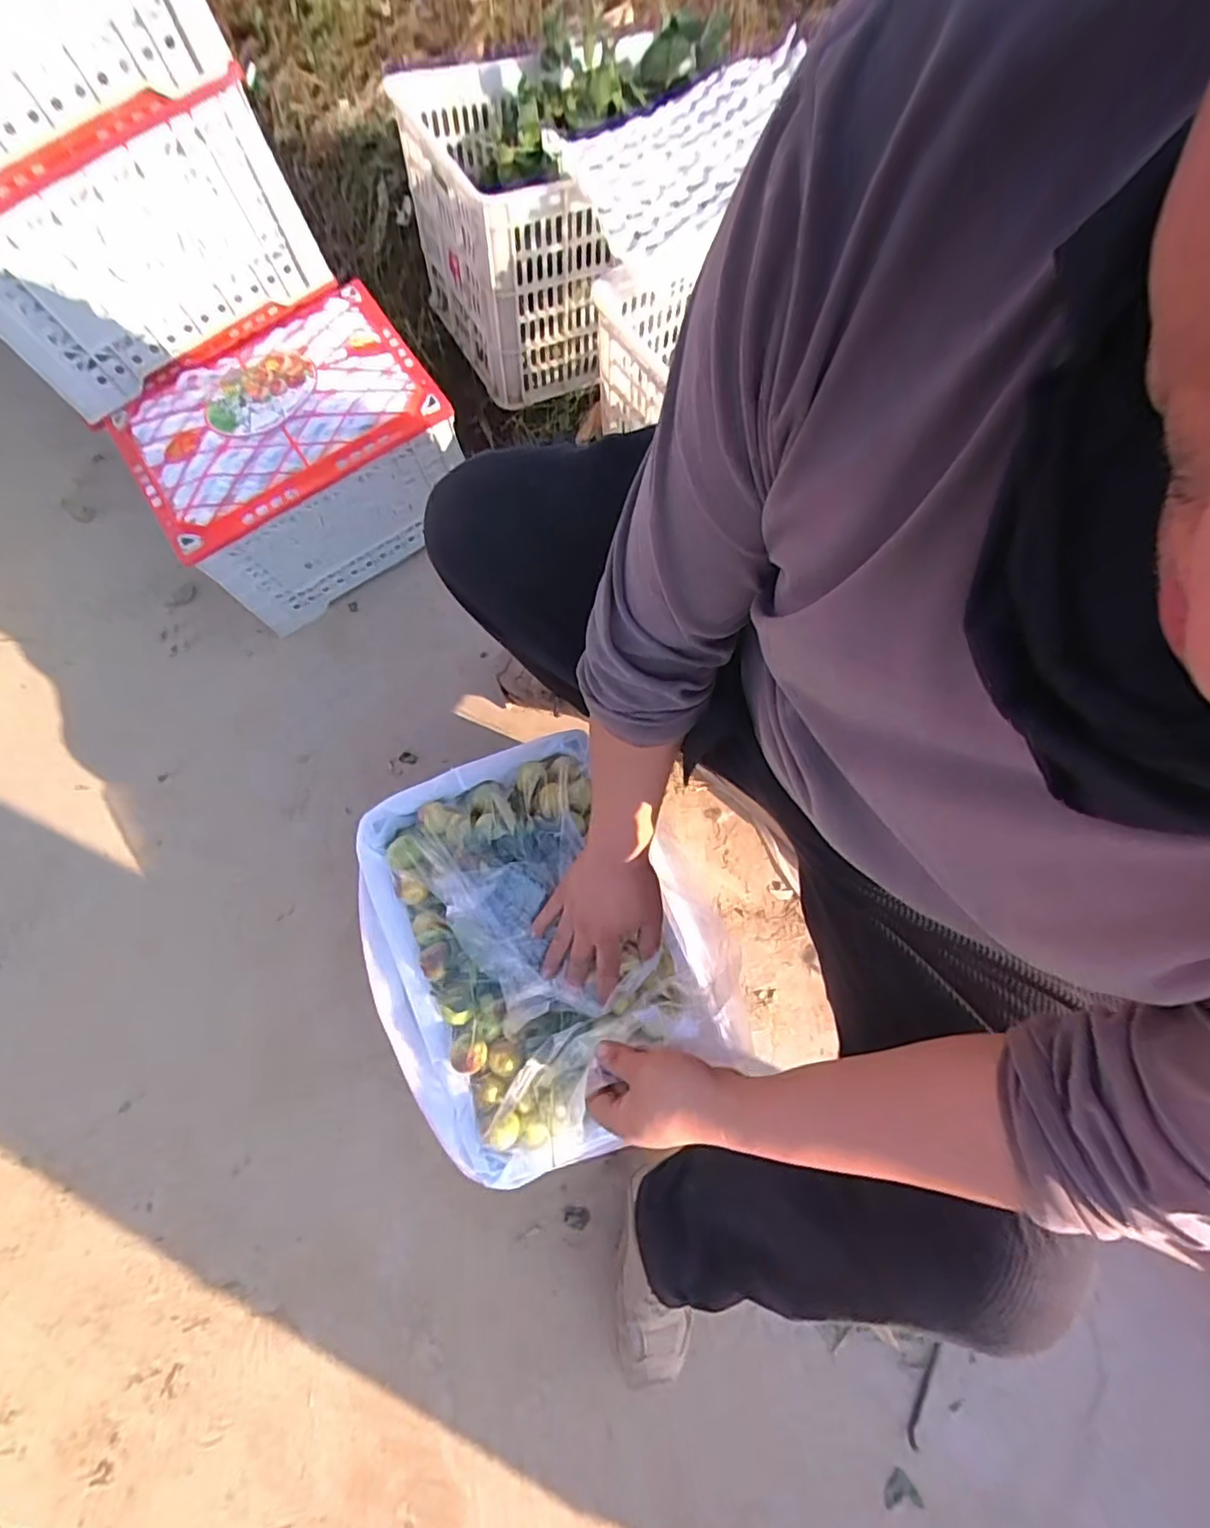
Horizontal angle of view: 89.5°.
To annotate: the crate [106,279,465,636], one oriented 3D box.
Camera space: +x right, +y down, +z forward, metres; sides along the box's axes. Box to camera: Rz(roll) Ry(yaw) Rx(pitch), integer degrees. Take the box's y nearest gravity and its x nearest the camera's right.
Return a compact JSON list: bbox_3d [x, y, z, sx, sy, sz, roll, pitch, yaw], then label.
[{"bbox_3d":[-0.458,-0.461,0.929,0.394,0.257,0.276,-36,79,-6],"label":"crate"}]

